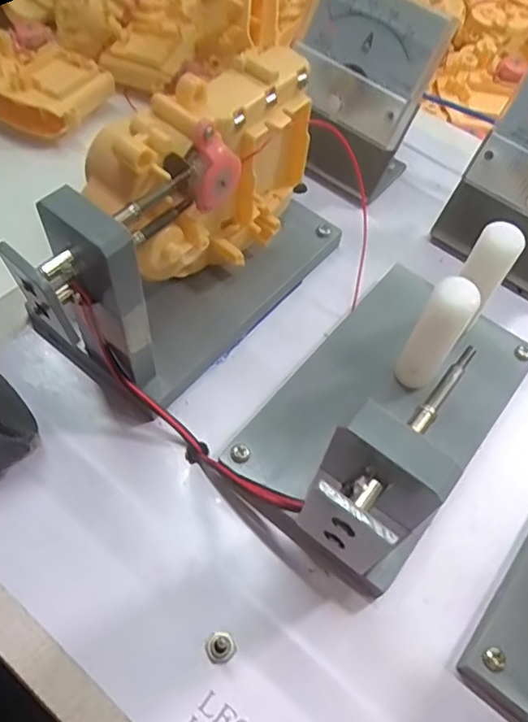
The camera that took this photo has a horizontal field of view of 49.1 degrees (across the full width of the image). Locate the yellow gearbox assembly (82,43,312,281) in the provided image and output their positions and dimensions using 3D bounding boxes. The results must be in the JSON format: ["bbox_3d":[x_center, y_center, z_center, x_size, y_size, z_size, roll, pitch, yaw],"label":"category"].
[{"bbox_3d":[-0.018,-0.061,0.206,0.024,0.073,0.095,35,62,16],"label":"yellow gearbox assembly"}]

